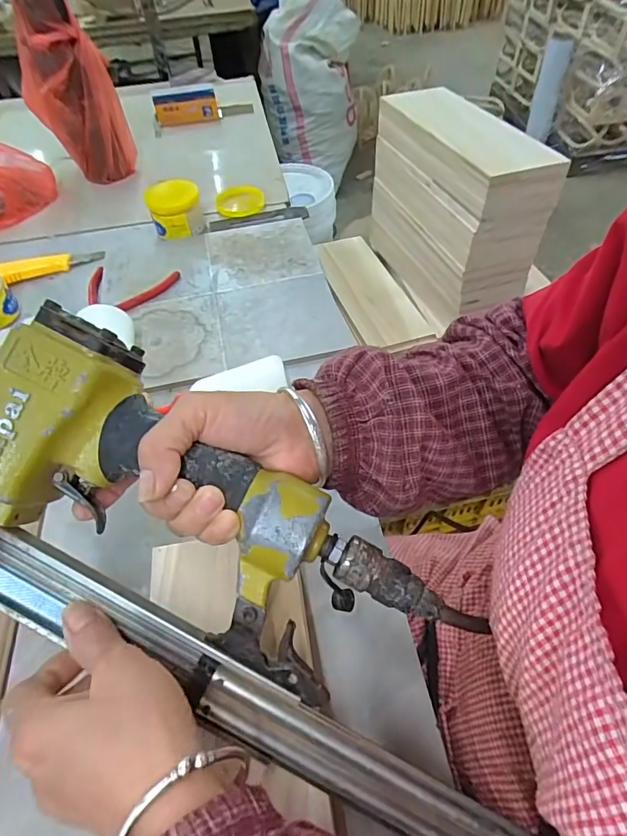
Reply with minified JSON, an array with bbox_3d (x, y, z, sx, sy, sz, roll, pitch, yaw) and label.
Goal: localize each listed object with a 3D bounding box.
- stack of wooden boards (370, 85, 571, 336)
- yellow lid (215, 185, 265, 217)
[{"bbox_3d":[0.187,-0.293,0.651,0.109,0.220,0.259,-19,53,-9],"label":"stack of wooden boards"},{"bbox_3d":[-0.121,-0.355,0.758,0.073,0.009,0.069,0,53,6],"label":"yellow lid"}]

